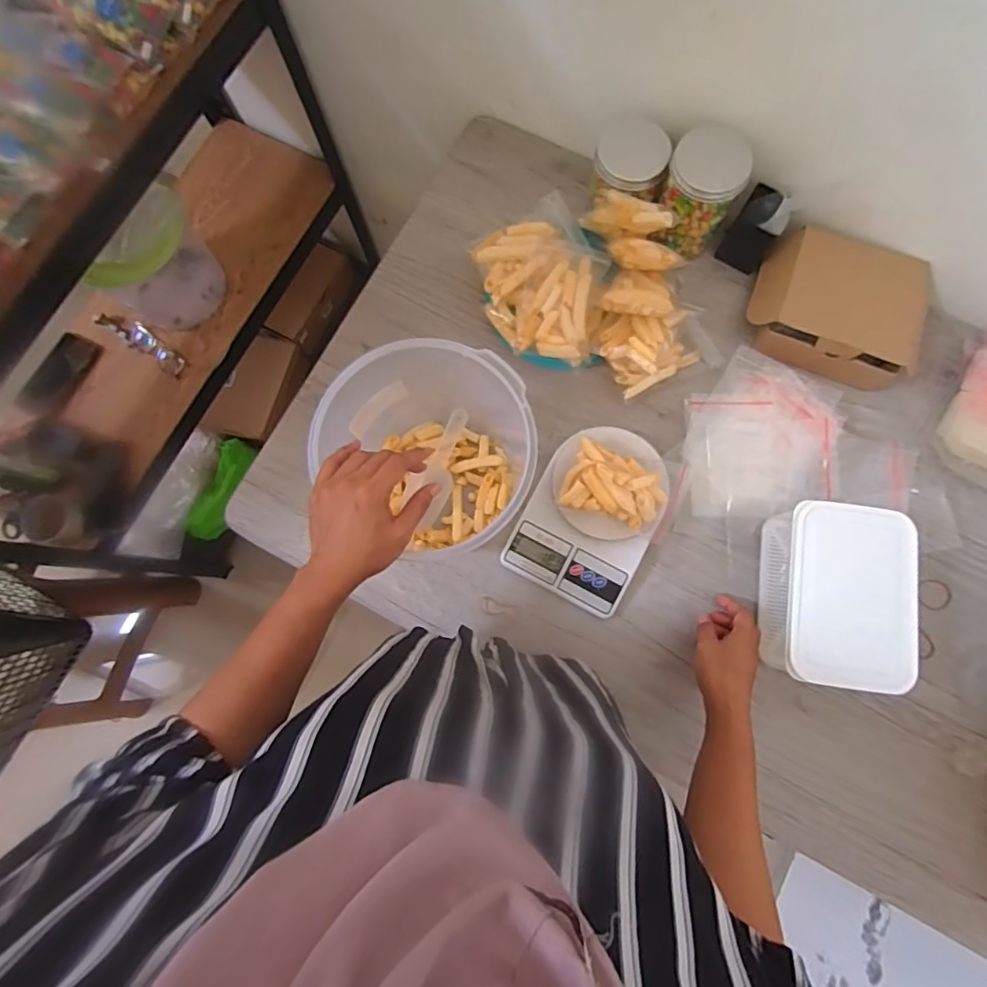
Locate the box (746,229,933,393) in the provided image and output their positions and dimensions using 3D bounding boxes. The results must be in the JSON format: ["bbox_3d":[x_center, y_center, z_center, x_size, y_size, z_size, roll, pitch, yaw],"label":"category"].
[{"bbox_3d":[0.433,-0.228,0.679,0.203,0.062,0.171,21,81,5],"label":"box"}]

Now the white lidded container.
[{"bbox_3d":[0.376,0.113,0.595,0.122,0.094,0.182,8,80,3],"label":"white lidded container"}]

